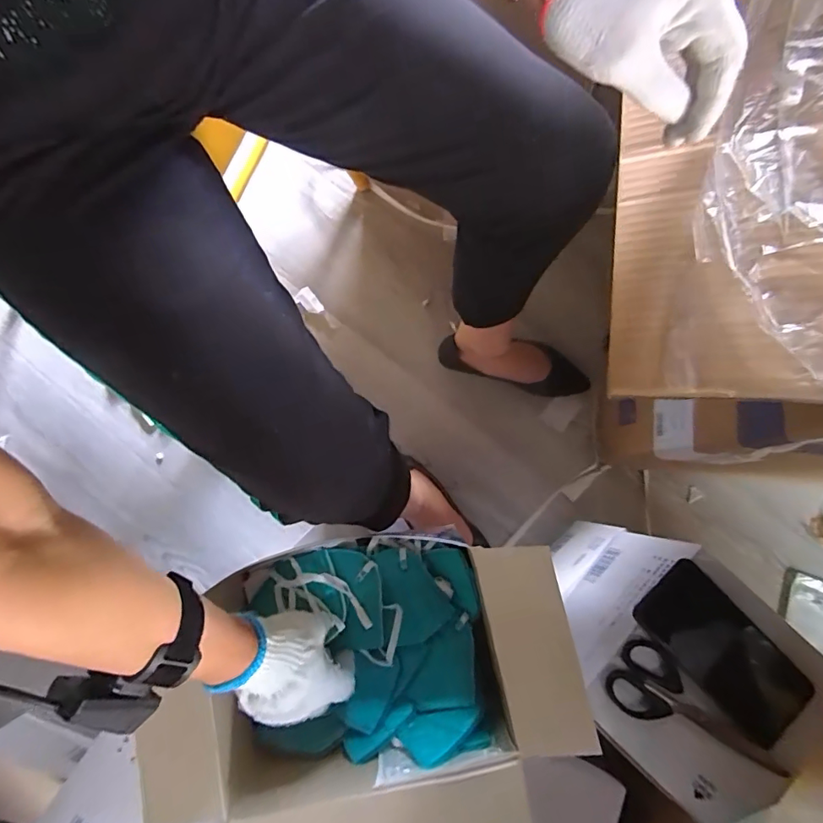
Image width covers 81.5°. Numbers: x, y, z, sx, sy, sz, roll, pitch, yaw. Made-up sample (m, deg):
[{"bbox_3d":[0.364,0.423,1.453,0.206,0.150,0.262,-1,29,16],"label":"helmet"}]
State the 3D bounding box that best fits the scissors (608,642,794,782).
[{"bbox_3d":[0.249,0.274,0.428,0.148,0.015,0.062,38,82,5],"label":"scissors"}]

